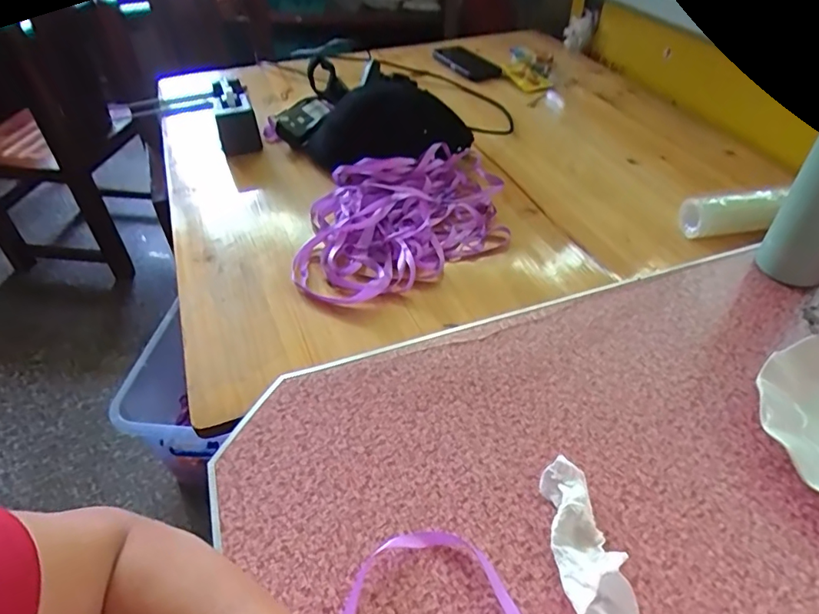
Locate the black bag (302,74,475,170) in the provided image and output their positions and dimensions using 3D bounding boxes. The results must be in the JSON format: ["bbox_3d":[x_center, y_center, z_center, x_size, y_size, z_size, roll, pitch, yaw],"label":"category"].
[{"bbox_3d":[-0.032,-0.246,0.729,0.224,0.090,0.117,0,43,3],"label":"black bag"}]

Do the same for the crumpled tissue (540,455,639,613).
[{"bbox_3d":[0.113,0.155,0.351,0.034,0.025,0.108,-6,43,-3],"label":"crumpled tissue"}]

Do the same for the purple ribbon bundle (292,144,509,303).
[{"bbox_3d":[-0.007,-0.113,0.643,0.272,0.049,0.217,-10,43,-7],"label":"purple ribbon bundle"}]

